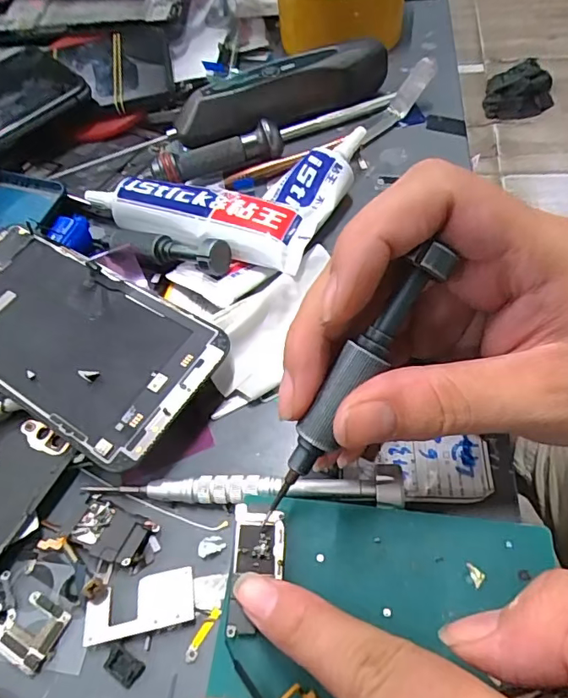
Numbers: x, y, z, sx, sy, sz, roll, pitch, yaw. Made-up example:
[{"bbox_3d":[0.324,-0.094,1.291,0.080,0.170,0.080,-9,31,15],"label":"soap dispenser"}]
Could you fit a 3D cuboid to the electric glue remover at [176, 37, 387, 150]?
[{"bbox_3d":[0.000,-0.161,0.324,0.137,0.037,0.031,-22,55,-8],"label":"electric glue remover"}]

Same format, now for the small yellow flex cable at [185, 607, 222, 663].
[{"bbox_3d":[-0.028,0.100,0.178,0.004,0.004,0.019,22,61,21],"label":"small yellow flex cable"}]

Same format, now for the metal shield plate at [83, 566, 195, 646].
[{"bbox_3d":[-0.052,0.093,0.184,0.039,0.005,0.020,-14,55,-2],"label":"metal shield plate"}]

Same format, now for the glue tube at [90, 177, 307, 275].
[{"bbox_3d":[-0.053,-0.073,0.269,0.130,0.014,0.032,16,59,18],"label":"glue tube"}]

